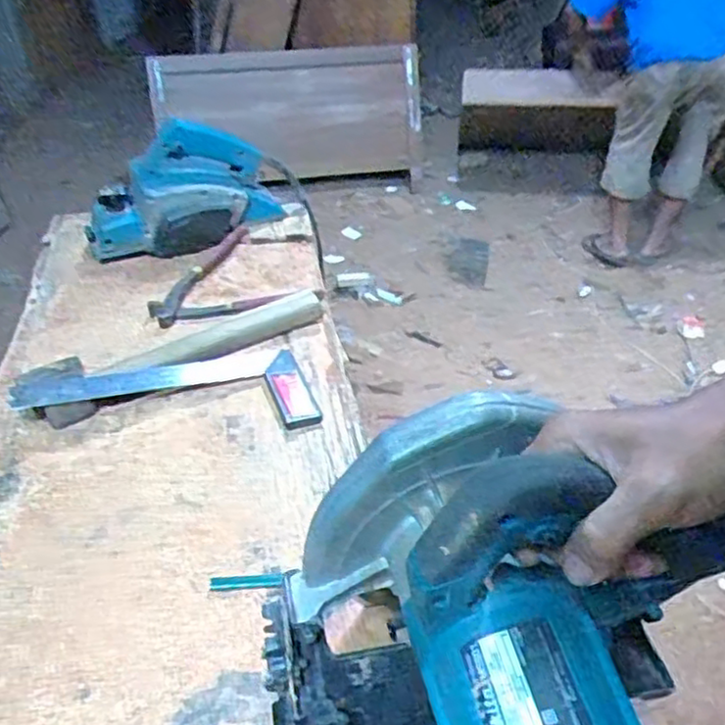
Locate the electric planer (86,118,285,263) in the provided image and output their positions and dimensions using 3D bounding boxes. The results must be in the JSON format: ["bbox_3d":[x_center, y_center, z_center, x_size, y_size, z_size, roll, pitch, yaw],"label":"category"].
[{"bbox_3d":[-0.252,-0.240,0.991,0.254,0.147,0.122,-27,48,-31],"label":"electric planer"}]

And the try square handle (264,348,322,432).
[{"bbox_3d":[-0.084,0.027,0.806,0.040,0.014,0.124,-13,39,-18],"label":"try square handle"}]

